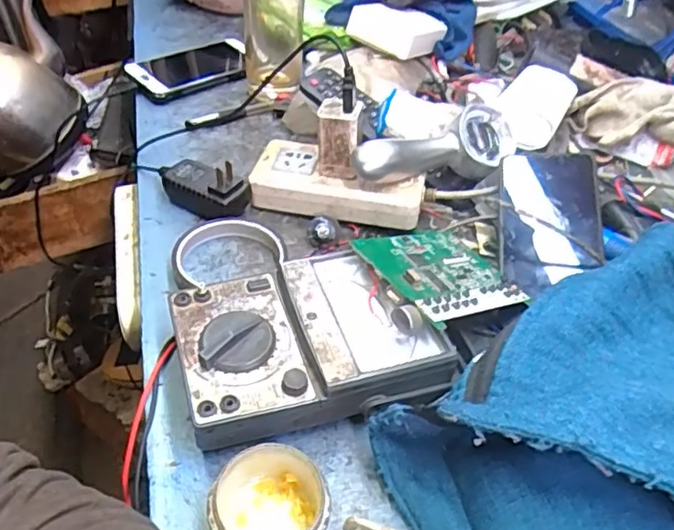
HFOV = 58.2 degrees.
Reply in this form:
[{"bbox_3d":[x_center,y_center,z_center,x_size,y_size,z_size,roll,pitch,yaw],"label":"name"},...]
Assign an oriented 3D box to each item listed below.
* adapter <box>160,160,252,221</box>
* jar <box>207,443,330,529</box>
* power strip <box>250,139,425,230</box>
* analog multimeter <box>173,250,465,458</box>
[{"bbox_3d":[-0.118,-0.067,0.517,0.082,0.042,0.041,21,46,15],"label":"adapter"},{"bbox_3d":[-0.035,0.135,0.326,0.060,0.036,0.061,3,44,-3],"label":"jar"},{"bbox_3d":[0.000,-0.069,0.527,0.150,0.034,0.065,16,45,10],"label":"power strip"},{"bbox_3d":[-0.020,0.051,0.396,0.160,0.046,0.118,-10,46,-17],"label":"analog multimeter"}]

